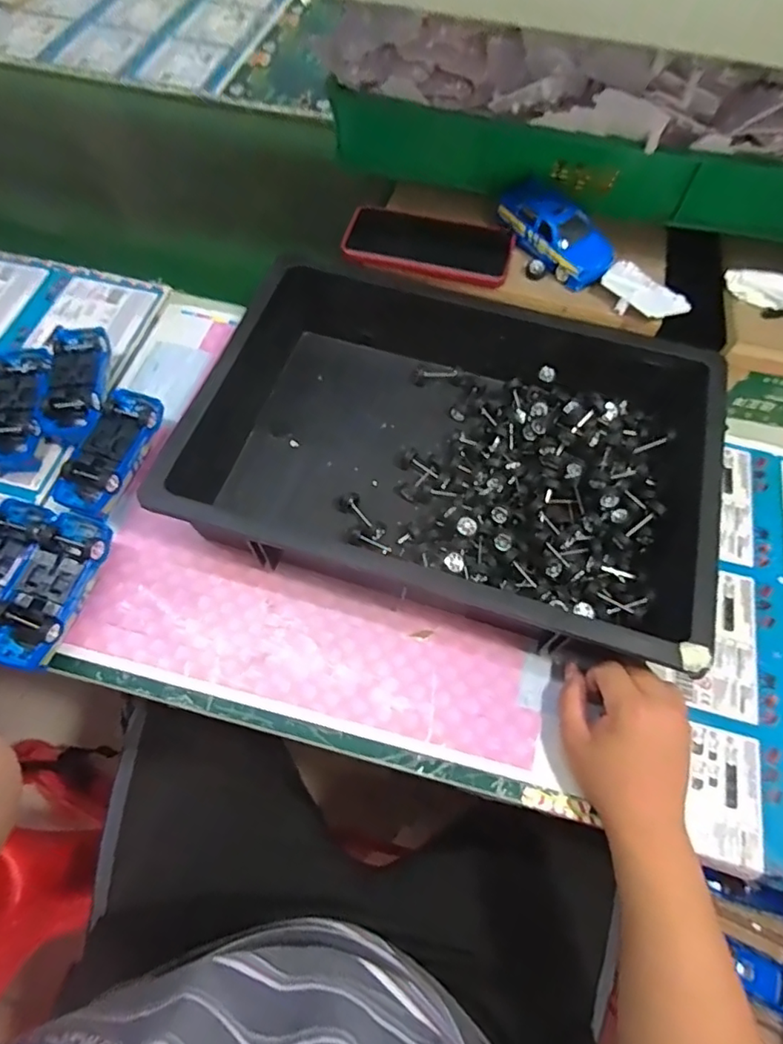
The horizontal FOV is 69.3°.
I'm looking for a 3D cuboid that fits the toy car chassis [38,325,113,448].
[{"bbox_3d":[-0.311,-0.138,0.575,0.061,0.040,0.135,-4,61,-4],"label":"toy car chassis"}]

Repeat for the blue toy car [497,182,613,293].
[{"bbox_3d":[0.161,-0.289,0.562,0.065,0.042,0.130,-33,67,-17],"label":"blue toy car"}]

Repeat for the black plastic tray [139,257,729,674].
[{"bbox_3d":[0.058,-0.073,0.531,0.440,0.092,0.332,16,62,6],"label":"black plastic tray"}]

